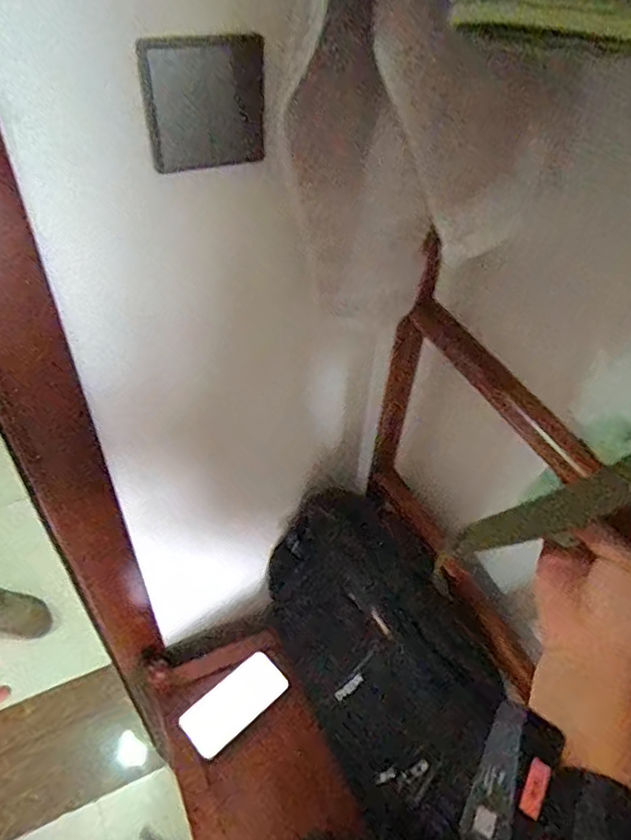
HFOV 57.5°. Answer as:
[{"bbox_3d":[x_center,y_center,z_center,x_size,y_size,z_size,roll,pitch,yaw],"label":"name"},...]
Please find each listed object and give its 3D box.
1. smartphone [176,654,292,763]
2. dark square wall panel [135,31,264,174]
[{"bbox_3d":[-0.117,0.408,0.832,0.151,0.007,0.076,-31,55,-30],"label":"smartphone"},{"bbox_3d":[-0.077,-0.226,0.415,0.089,0.088,0.017,-19,50,-22],"label":"dark square wall panel"}]

